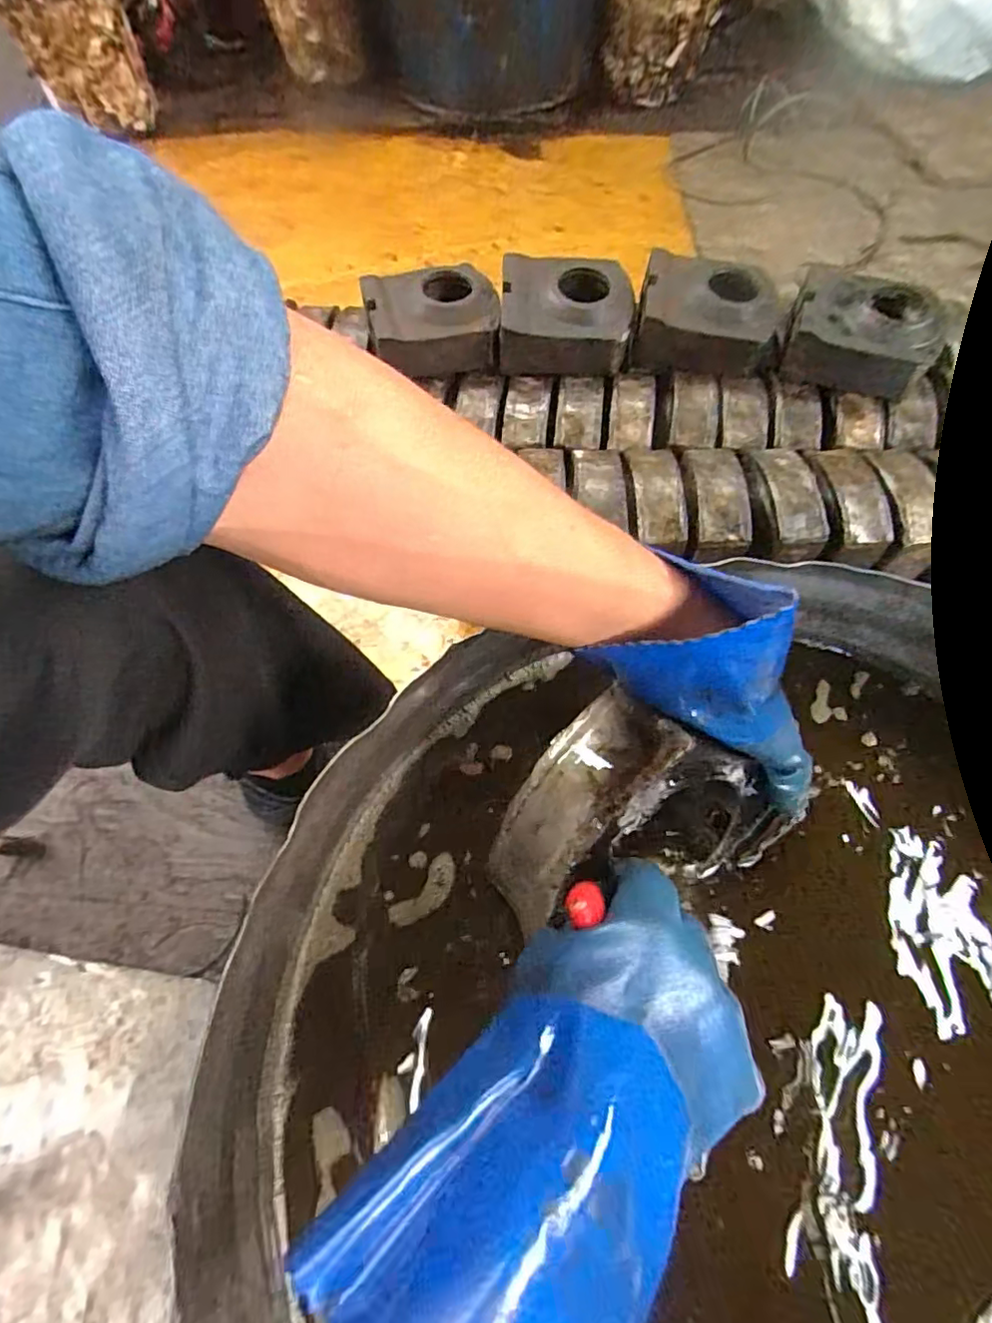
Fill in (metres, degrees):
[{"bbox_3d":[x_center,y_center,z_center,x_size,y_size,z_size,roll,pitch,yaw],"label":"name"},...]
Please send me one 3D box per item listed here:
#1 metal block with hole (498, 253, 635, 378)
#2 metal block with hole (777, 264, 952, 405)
[{"bbox_3d":[0.099,-0.501,0.861,0.191,0.076,0.164,9,63,7],"label":"metal block with hole"},{"bbox_3d":[0.502,-0.452,0.816,0.191,0.077,0.149,22,65,13],"label":"metal block with hole"}]

